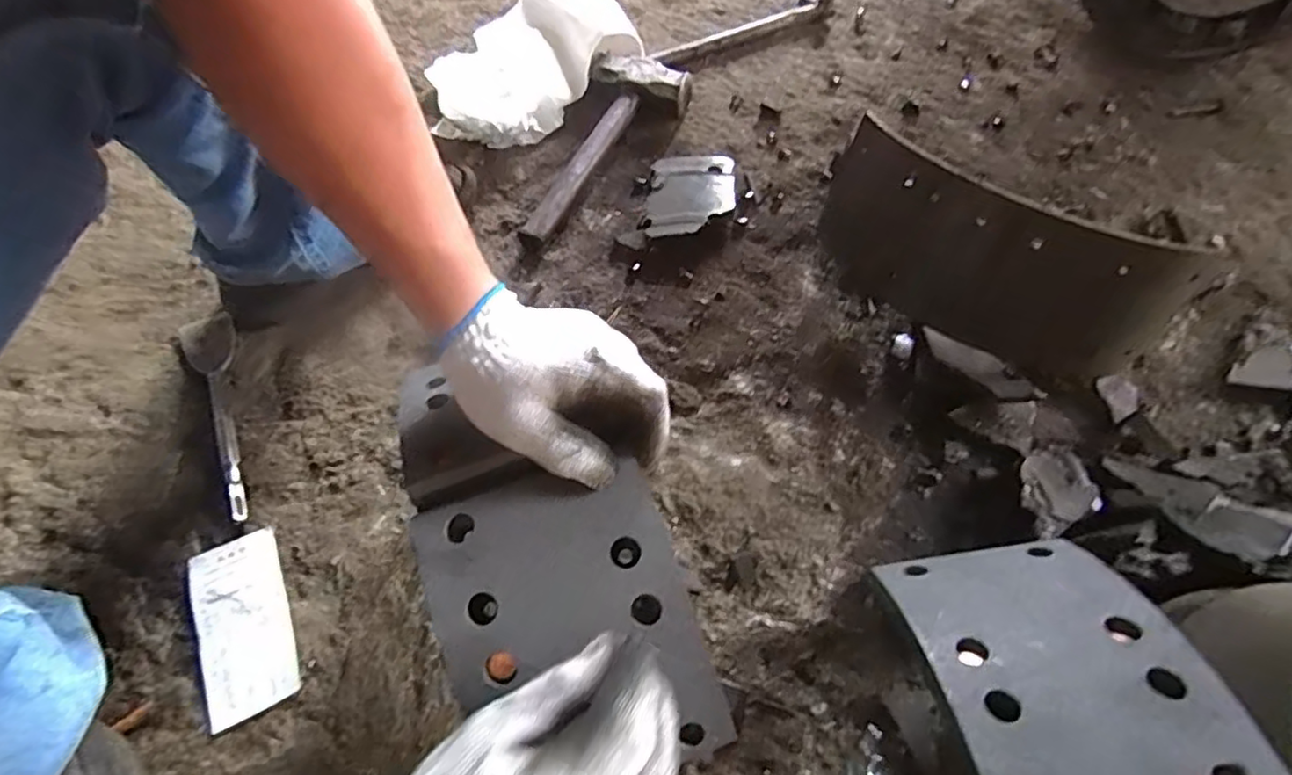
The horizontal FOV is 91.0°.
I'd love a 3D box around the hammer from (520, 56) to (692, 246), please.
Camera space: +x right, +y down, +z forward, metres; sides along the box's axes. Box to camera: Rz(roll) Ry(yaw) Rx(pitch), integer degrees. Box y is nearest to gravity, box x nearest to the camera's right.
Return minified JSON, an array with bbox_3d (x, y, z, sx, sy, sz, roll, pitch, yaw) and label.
[{"bbox_3d":[-0.035,-0.286,0.733,0.122,0.054,0.312,14,61,9],"label":"hammer"}]

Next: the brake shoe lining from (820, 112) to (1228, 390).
[{"bbox_3d":[0.299,-0.116,0.569,0.318,0.142,0.101,31,65,18],"label":"brake shoe lining"}]

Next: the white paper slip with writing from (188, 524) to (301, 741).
[{"bbox_3d":[-0.308,0.180,0.484,0.065,0.011,0.134,-24,62,-13],"label":"white paper slip with writing"}]

